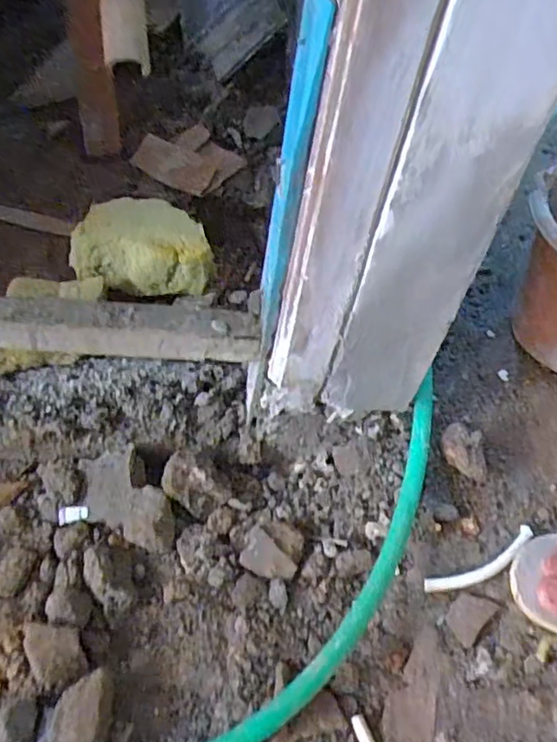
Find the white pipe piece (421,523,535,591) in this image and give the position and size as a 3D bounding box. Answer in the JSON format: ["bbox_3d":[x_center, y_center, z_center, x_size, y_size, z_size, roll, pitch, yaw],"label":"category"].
[{"bbox_3d":[0.197,0.182,0.548,0.127,0.009,0.026,-23,39,-17],"label":"white pipe piece"}]

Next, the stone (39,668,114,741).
[{"bbox_3d":[-0.158,0.275,0.459,0.051,0.033,0.066,6,51,0],"label":"stone"}]

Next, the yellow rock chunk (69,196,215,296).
[{"bbox_3d":[-0.181,-0.161,0.771,0.173,0.088,0.116,-2,50,-11],"label":"yellow rock chunk"}]

